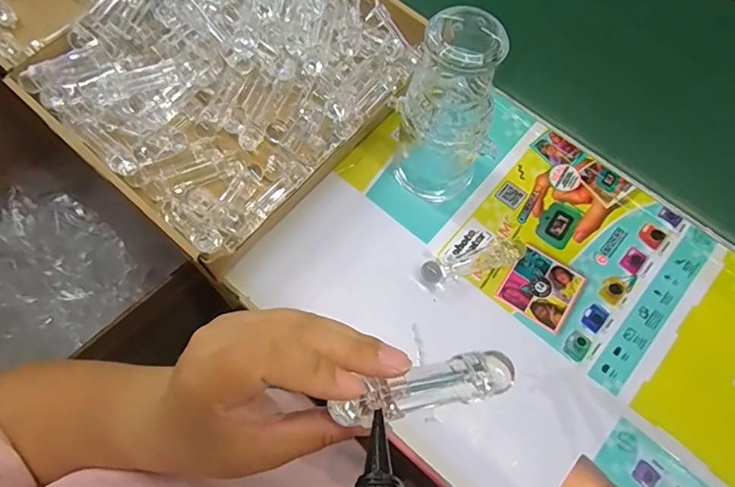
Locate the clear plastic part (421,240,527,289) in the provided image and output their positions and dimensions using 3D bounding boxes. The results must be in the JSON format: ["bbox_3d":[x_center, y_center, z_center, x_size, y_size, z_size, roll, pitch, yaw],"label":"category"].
[{"bbox_3d":[0.096,0.015,0.426,0.098,0.016,0.023,-20,70,-8],"label":"clear plastic part"}]

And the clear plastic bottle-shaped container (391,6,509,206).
[{"bbox_3d":[0.063,-0.096,0.398,0.075,0.168,0.060,-17,70,-7],"label":"clear plastic bottle-shaped container"}]

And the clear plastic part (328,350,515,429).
[{"bbox_3d":[0.029,0.067,0.222,0.089,0.017,0.021,-6,67,-26],"label":"clear plastic part"}]

